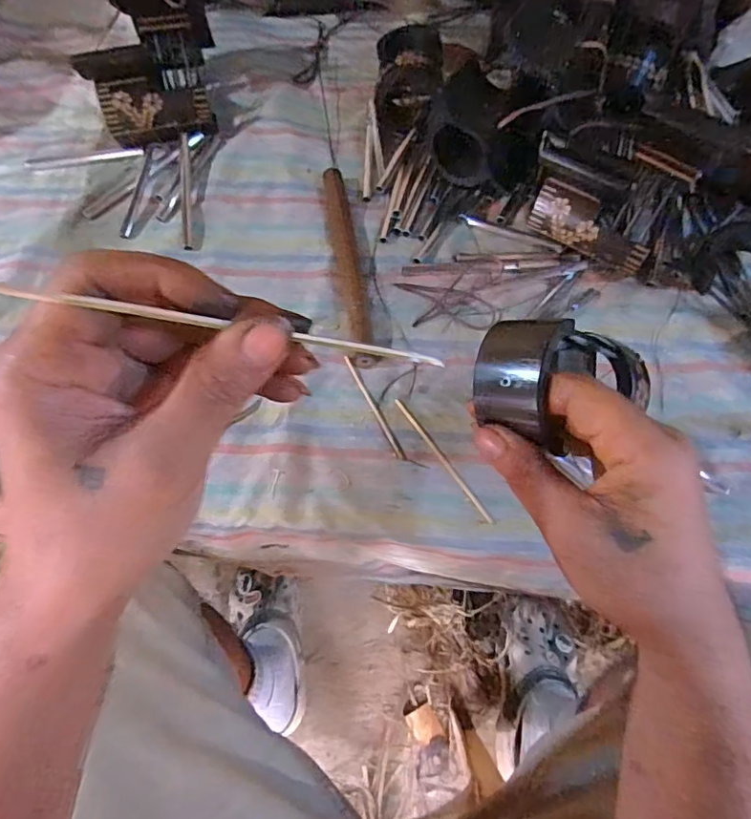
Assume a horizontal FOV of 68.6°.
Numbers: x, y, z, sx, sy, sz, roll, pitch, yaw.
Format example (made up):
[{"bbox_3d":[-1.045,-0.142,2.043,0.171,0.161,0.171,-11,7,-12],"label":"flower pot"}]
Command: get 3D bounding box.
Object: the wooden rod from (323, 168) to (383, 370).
[{"bbox_3d":[-0.026,-0.134,0.498,0.024,0.017,0.214,-10,64,-4],"label":"wooden rod"}]

